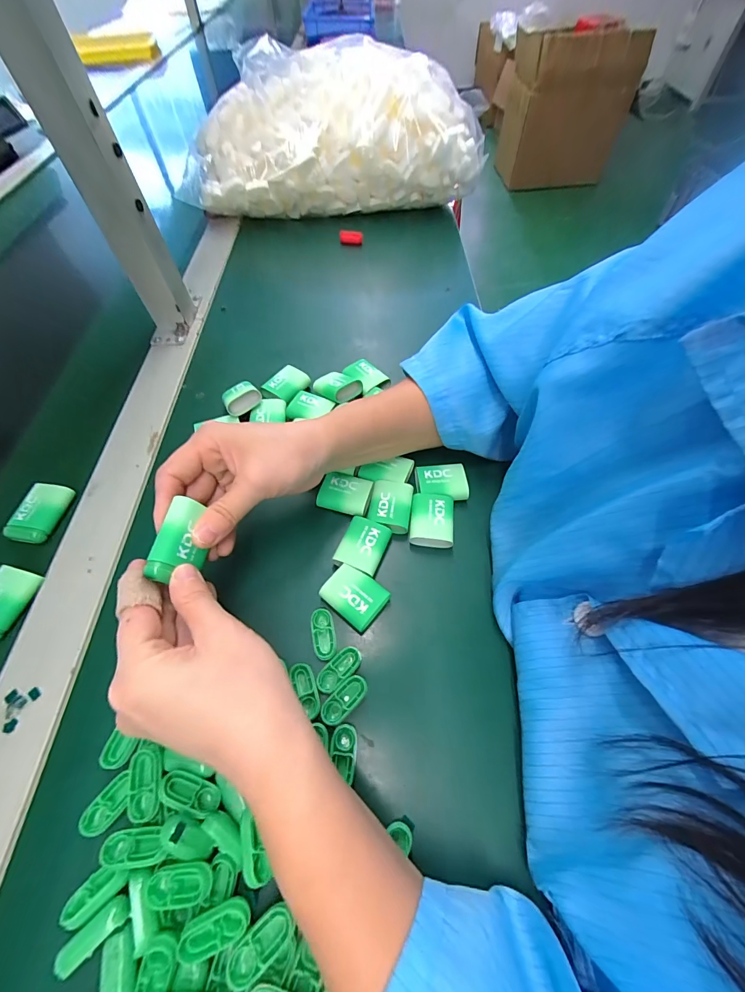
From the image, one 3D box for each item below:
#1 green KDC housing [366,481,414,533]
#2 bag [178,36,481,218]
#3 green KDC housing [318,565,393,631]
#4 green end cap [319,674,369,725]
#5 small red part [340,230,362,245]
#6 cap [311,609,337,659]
[{"bbox_3d":[0.015,0.008,0.311,0.034,0.013,0.043,7,49,8],"label":"green KDC housing"},{"bbox_3d":[-0.059,-0.523,0.556,0.431,0.181,0.163,1,49,3],"label":"bag"},{"bbox_3d":[-0.013,0.074,0.273,0.043,0.018,0.034,30,56,25],"label":"green KDC housing"},{"bbox_3d":[-0.018,0.132,0.240,0.034,0.005,0.016,-35,56,-25],"label":"green end cap"},{"bbox_3d":[-0.032,-0.389,0.558,0.033,0.018,0.016,-1,49,1],"label":"small red part"},{"bbox_3d":[-0.035,0.097,0.262,0.016,0.007,0.033,-11,49,-7],"label":"cap"}]

